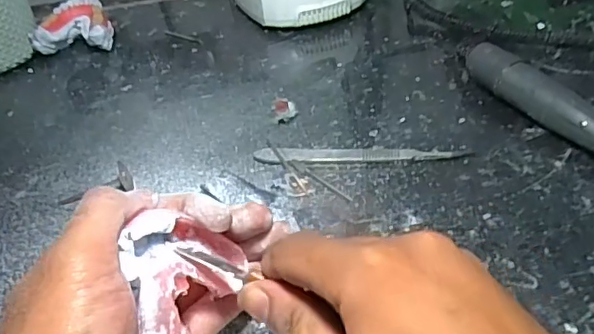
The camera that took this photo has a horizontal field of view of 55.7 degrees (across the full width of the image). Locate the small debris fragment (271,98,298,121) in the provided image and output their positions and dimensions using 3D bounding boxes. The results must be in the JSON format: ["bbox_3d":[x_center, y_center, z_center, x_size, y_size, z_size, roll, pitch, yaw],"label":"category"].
[{"bbox_3d":[-0.009,-0.041,0.401,0.017,0.008,0.017,-8,41,-2],"label":"small debris fragment"}]

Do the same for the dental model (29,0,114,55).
[{"bbox_3d":[-0.197,-0.124,0.504,0.065,0.035,0.052,-6,41,0],"label":"dental model"}]

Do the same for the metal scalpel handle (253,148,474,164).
[{"bbox_3d":[0.040,-0.008,0.356,0.131,0.004,0.016,0,41,7],"label":"metal scalpel handle"}]

